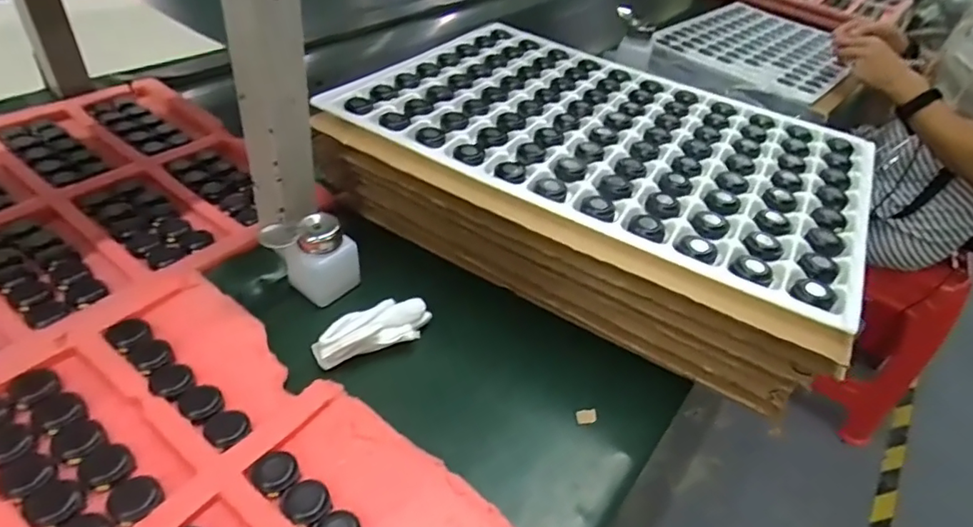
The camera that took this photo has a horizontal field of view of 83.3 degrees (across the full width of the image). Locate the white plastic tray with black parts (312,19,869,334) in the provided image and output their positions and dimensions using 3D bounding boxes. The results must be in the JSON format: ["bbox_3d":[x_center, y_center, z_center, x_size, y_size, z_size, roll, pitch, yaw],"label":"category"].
[{"bbox_3d":[0.134,-0.149,0.587,0.496,0.014,0.354,26,45,19],"label":"white plastic tray with black parts"}]

